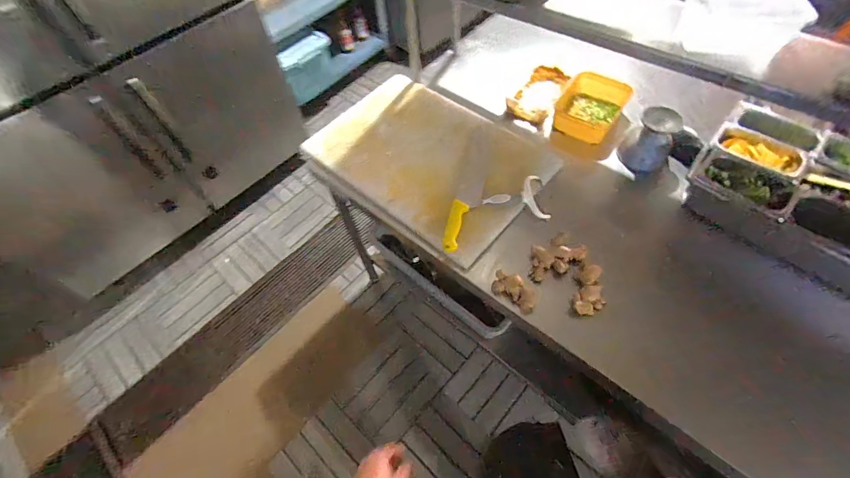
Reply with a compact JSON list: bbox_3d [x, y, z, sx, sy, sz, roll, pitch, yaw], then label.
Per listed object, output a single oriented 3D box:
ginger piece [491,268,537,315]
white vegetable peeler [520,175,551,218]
[{"bbox_3d":[0.185,0.106,0.771,0.096,0.048,0.043,33,66,22],"label":"ginger piece"},{"bbox_3d":[0.259,-0.100,0.885,0.056,0.023,0.115,-4,58,2],"label":"white vegetable peeler"}]

